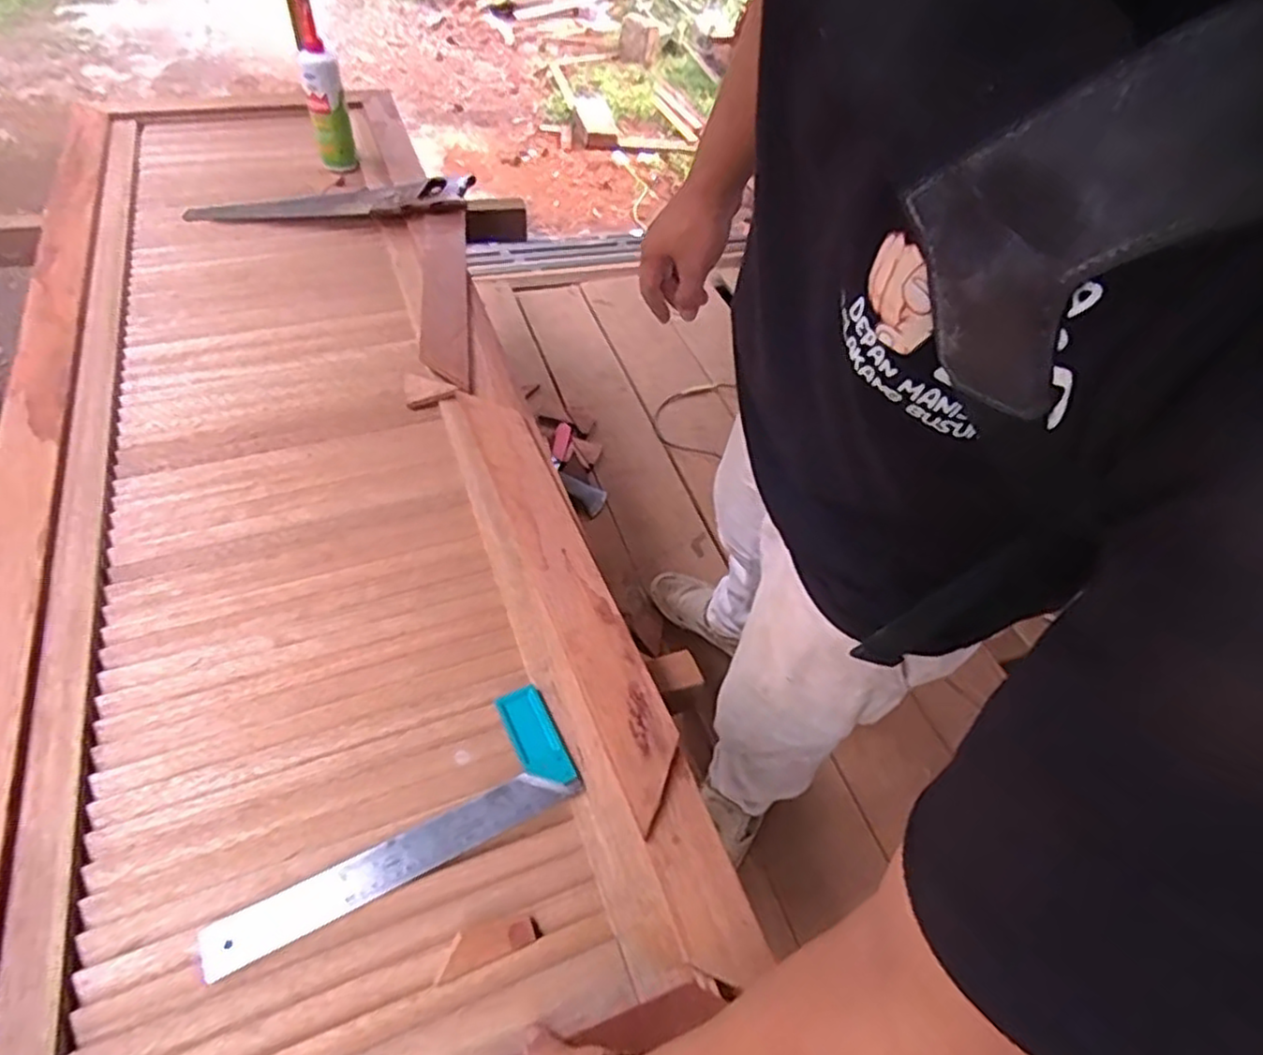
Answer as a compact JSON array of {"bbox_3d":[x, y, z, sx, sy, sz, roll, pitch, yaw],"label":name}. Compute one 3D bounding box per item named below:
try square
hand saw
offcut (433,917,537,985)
[{"bbox_3d":[-0.198,0.244,0.582,0.308,0.020,0.102,-22,56,-23],"label":"try square"},{"bbox_3d":[-0.511,-0.568,1.222,0.468,0.044,0.105,-11,52,-16],"label":"hand saw"},{"bbox_3d":[-0.115,0.323,0.542,0.076,0.004,0.027,-16,53,-19],"label":"offcut"}]

